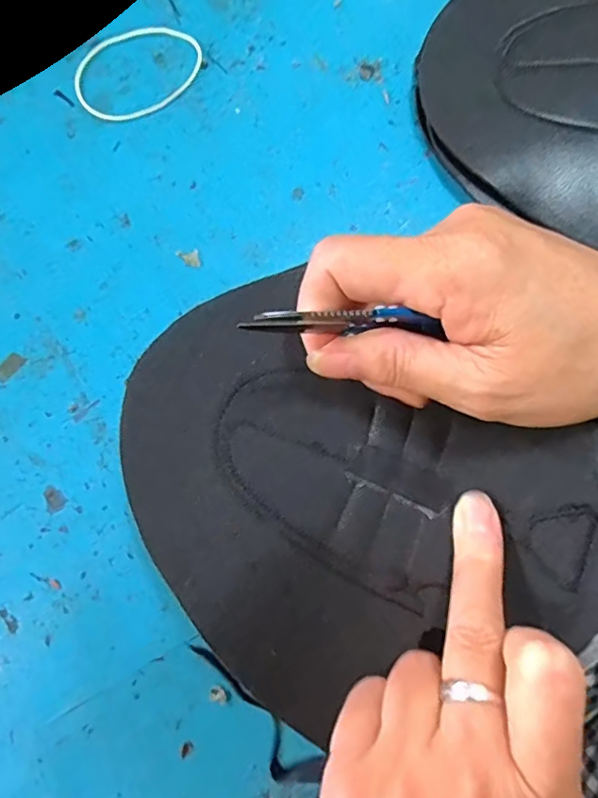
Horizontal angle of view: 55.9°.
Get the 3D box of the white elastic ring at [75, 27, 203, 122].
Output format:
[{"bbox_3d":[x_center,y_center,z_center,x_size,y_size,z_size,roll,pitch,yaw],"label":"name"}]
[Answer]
[{"bbox_3d":[-0.081,-0.167,0.288,0.066,0.004,0.047,-17,79,-2],"label":"white elastic ring"}]

